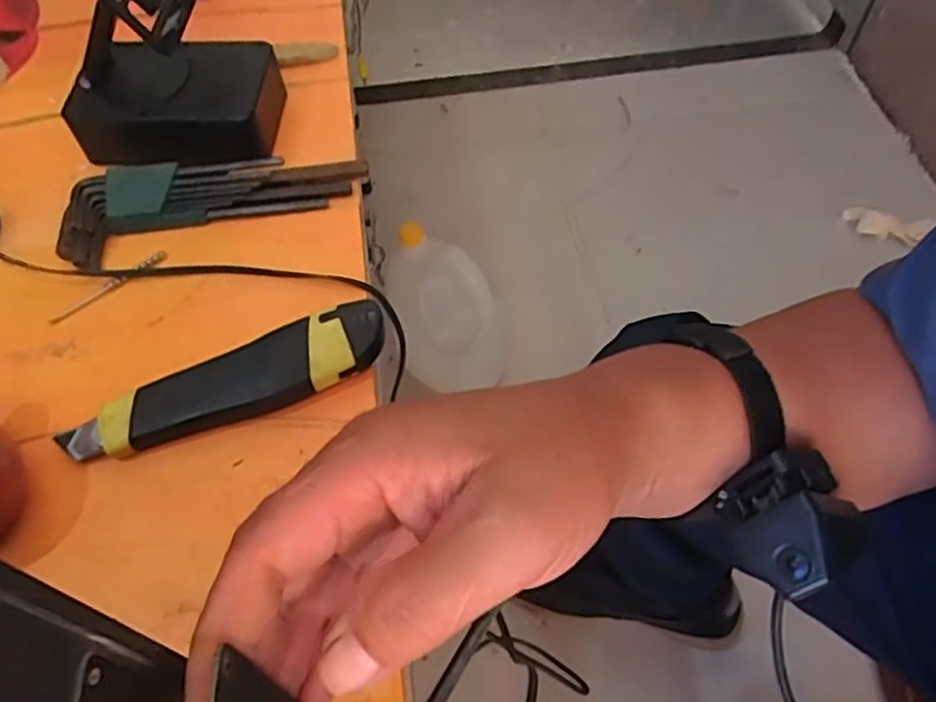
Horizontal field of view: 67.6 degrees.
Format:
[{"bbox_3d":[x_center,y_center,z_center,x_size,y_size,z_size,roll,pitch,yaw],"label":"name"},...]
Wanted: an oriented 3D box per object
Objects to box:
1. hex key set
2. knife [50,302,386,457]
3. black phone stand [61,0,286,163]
[{"bbox_3d":[-0.154,-0.098,0.421,0.177,0.022,0.051,-17,58,-10],"label":"hex key set"},{"bbox_3d":[-0.118,0.014,0.344,0.158,0.026,0.038,-16,58,-9],"label":"knife"},{"bbox_3d":[-0.188,-0.199,0.397,0.117,0.172,0.060,-4,57,-1],"label":"black phone stand"}]

